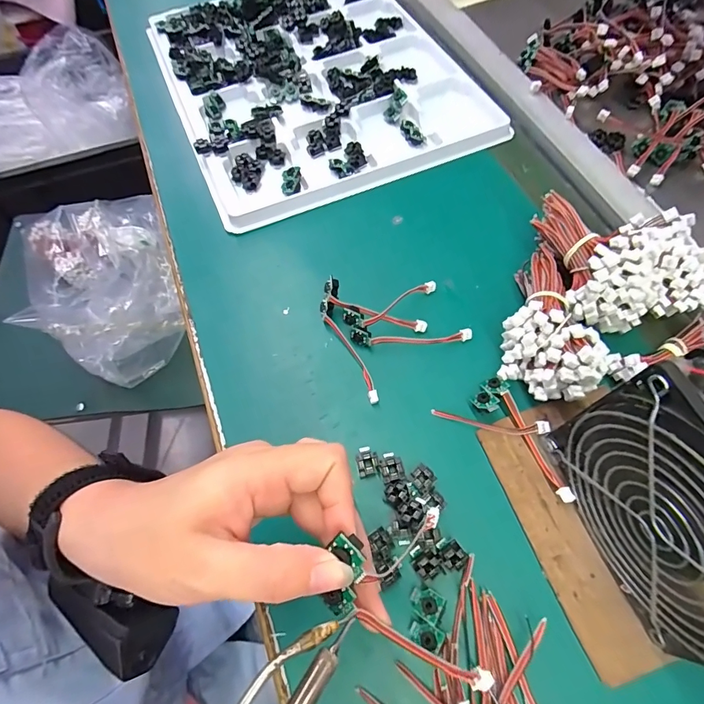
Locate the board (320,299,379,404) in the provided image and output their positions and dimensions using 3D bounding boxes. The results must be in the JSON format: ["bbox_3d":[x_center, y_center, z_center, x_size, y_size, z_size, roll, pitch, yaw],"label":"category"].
[{"bbox_3d":[-0.002,-0.002,0.296,0.011,0.018,0.083,-26,66,-11],"label":"board"}]

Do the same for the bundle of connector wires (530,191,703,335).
[{"bbox_3d":[0.190,-0.067,0.296,0.093,0.056,0.109,-13,64,-2],"label":"bundle of connector wires"}]

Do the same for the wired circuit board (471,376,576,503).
[{"bbox_3d":[0.112,0.053,0.265,0.029,0.012,0.084,-35,67,-13],"label":"wired circuit board"}]

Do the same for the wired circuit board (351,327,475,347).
[{"bbox_3d":[0.044,-0.011,0.300,0.088,0.012,0.010,-2,64,1],"label":"wired circuit board"}]

